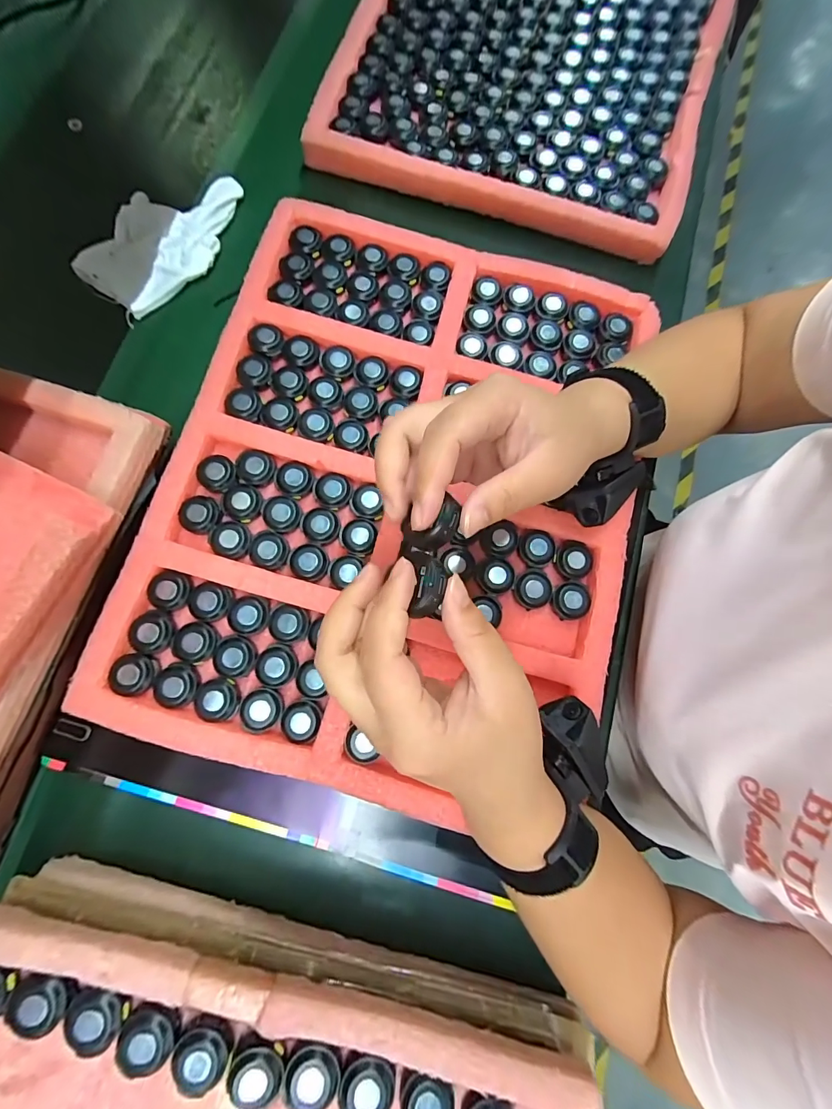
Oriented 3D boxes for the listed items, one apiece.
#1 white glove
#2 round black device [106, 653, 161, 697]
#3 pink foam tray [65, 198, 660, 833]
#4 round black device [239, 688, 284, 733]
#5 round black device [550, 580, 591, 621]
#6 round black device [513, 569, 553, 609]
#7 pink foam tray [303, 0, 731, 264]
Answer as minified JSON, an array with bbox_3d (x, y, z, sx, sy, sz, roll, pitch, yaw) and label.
[{"bbox_3d":[-0.242,-0.307,0.397,0.096,0.029,0.162,25,77,7],"label":"white glove"},{"bbox_3d":[-0.200,0.085,0.286,0.027,0.012,0.028,1,78,-3],"label":"round black device"},{"bbox_3d":[-0.007,-0.059,0.328,0.353,0.044,0.454,15,78,0],"label":"pink foam tray"},{"bbox_3d":[-0.110,0.111,0.286,0.029,0.009,0.027,0,76,1],"label":"round black device"},{"bbox_3d":[0.121,0.035,0.315,0.030,0.013,0.027,-37,82,-10],"label":"round black device"},{"bbox_3d":[0.091,0.027,0.316,0.030,0.009,0.029,1,78,-3],"label":"round black device"},{"bbox_3d":[0.140,-0.594,0.452,0.391,0.036,0.527,17,78,1],"label":"pink foam tray"}]

